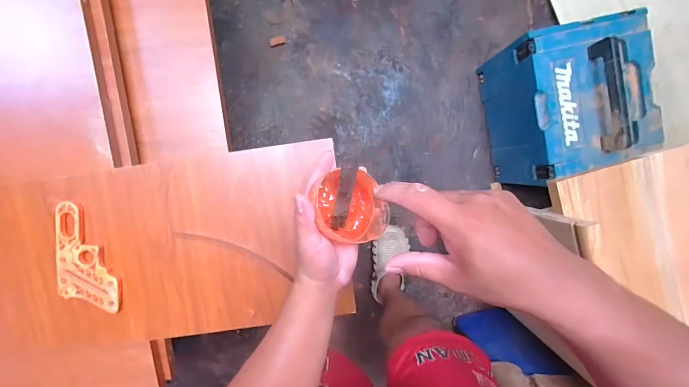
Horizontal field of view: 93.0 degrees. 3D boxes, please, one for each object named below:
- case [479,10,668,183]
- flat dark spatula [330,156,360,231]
[{"bbox_3d":[0.640,-0.256,0.971,0.299,0.381,0.393,-12,96,2],"label":"case"},{"bbox_3d":[0.000,0.004,0.359,0.019,0.005,0.096,0,127,-14],"label":"flat dark spatula"}]

